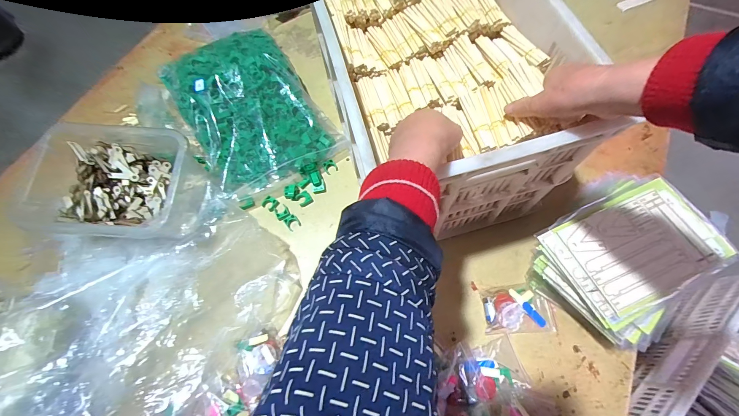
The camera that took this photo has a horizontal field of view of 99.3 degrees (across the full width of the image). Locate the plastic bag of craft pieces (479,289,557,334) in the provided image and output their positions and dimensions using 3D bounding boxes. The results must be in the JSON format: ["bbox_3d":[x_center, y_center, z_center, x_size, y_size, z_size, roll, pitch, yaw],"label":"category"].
[{"bbox_3d":[0.242,0.166,0.508,0.110,0.018,0.067,-4,67,1],"label":"plastic bag of craft pieces"}]

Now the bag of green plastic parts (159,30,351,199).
[{"bbox_3d":[-0.243,-0.202,0.633,0.245,0.112,0.329,-34,70,-11],"label":"bag of green plastic parts"}]

